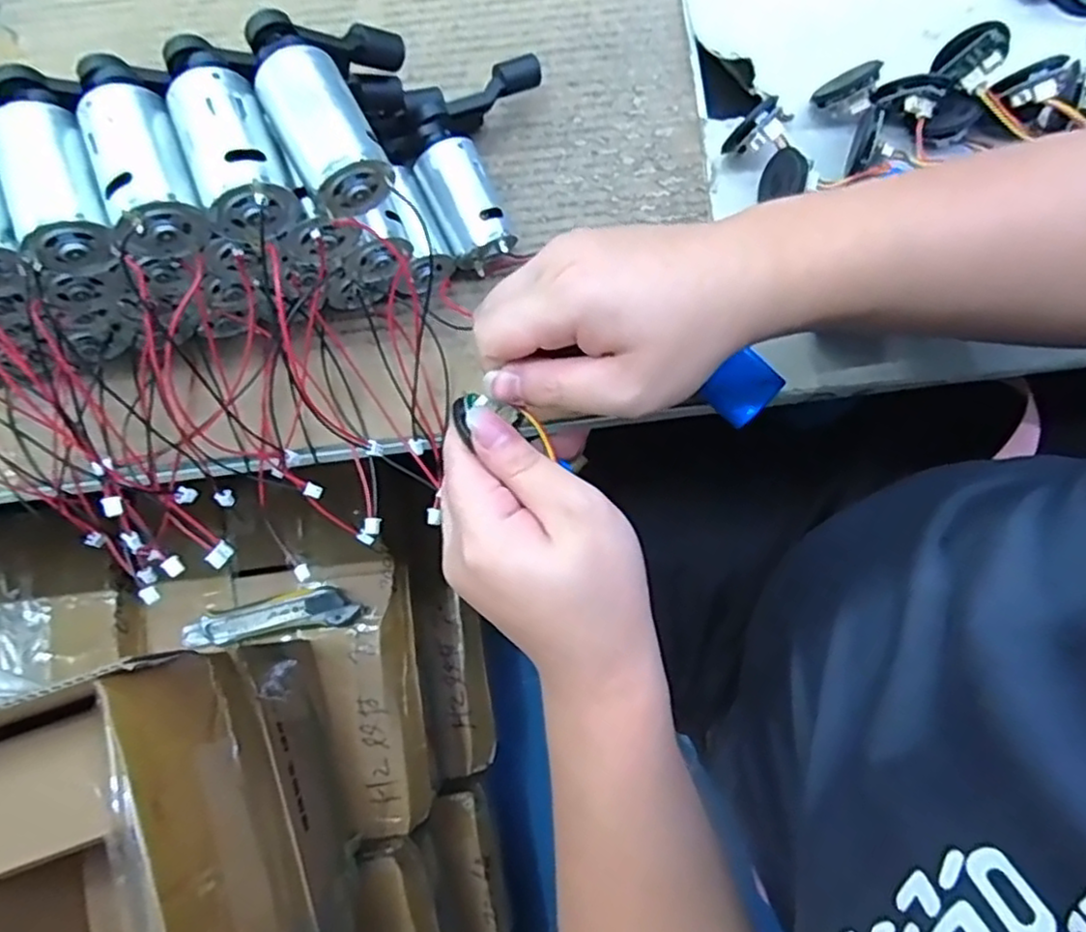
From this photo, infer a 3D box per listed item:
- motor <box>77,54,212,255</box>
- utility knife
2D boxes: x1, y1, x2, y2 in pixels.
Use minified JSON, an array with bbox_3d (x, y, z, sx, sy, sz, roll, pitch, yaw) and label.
[{"bbox_3d":[-0.164,-0.128,0.279,0.033,0.029,0.083,-24,79,-3],"label":"motor"},{"bbox_3d":[-0.238,0.133,0.610,0.147,0.026,0.035,-10,79,-1],"label":"utility knife"}]

